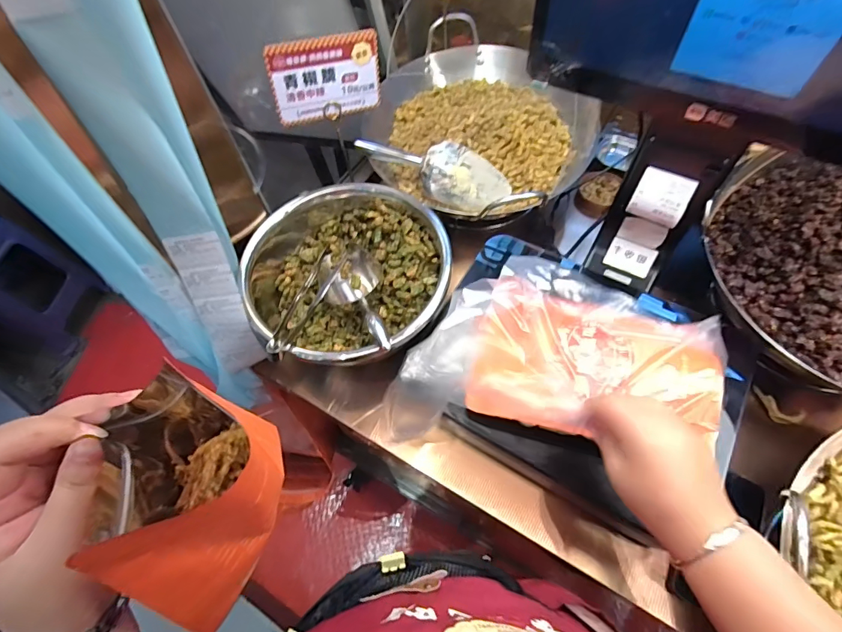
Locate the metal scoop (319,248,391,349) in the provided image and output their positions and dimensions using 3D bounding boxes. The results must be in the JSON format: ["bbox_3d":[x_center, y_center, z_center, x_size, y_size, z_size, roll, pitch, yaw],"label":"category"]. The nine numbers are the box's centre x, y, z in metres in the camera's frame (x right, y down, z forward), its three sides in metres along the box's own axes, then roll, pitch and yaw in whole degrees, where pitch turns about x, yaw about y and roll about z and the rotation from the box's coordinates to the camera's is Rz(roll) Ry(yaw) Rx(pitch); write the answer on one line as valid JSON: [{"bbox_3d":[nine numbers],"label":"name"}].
[{"bbox_3d":[-0.089,-0.028,0.597,0.091,0.044,0.236,-20,35,-8],"label":"metal scoop"}]

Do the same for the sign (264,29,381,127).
[{"bbox_3d":[-0.121,-0.307,0.551,0.140,0.099,0.008,-19,59,-14],"label":"sign"}]

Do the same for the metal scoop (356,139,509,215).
[{"bbox_3d":[0.016,-0.233,0.675,0.245,0.085,0.064,15,62,12],"label":"metal scoop"}]

